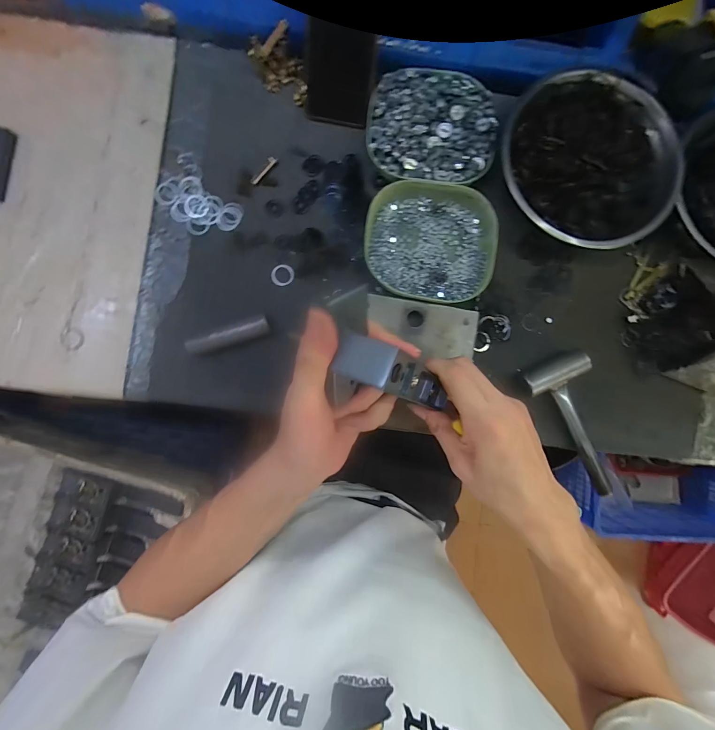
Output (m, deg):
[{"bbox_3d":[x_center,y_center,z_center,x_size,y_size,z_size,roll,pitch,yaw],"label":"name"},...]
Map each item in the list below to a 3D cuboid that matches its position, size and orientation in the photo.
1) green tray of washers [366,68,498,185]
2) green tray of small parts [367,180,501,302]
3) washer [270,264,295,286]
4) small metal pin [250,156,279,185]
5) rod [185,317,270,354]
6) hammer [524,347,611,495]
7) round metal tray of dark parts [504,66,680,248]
[{"bbox_3d":[0.087,-0.281,0.408,0.147,0.034,0.130,4,87,-3],"label":"green tray of washers"},{"bbox_3d":[0.086,-0.146,0.407,0.149,0.027,0.132,8,87,-3],"label":"green tray of small parts"},{"bbox_3d":[-0.090,-0.109,0.410,0.027,0.004,0.027,0,88,-3],"label":"washer"},{"bbox_3d":[-0.113,-0.235,0.409,0.011,0.004,0.042,38,86,-1],"label":"small metal pin"},{"bbox_3d":[-0.147,-0.032,0.390,0.093,0.015,0.015,-20,89,-4],"label":"rod"},{"bbox_3d":[0.259,0.074,0.402,0.074,0.032,0.165,-23,89,-4],"label":"hammer"},{"bbox_3d":[0.262,-0.228,0.401,0.188,0.060,0.196,0,88,-3],"label":"round metal tray of dark parts"}]

